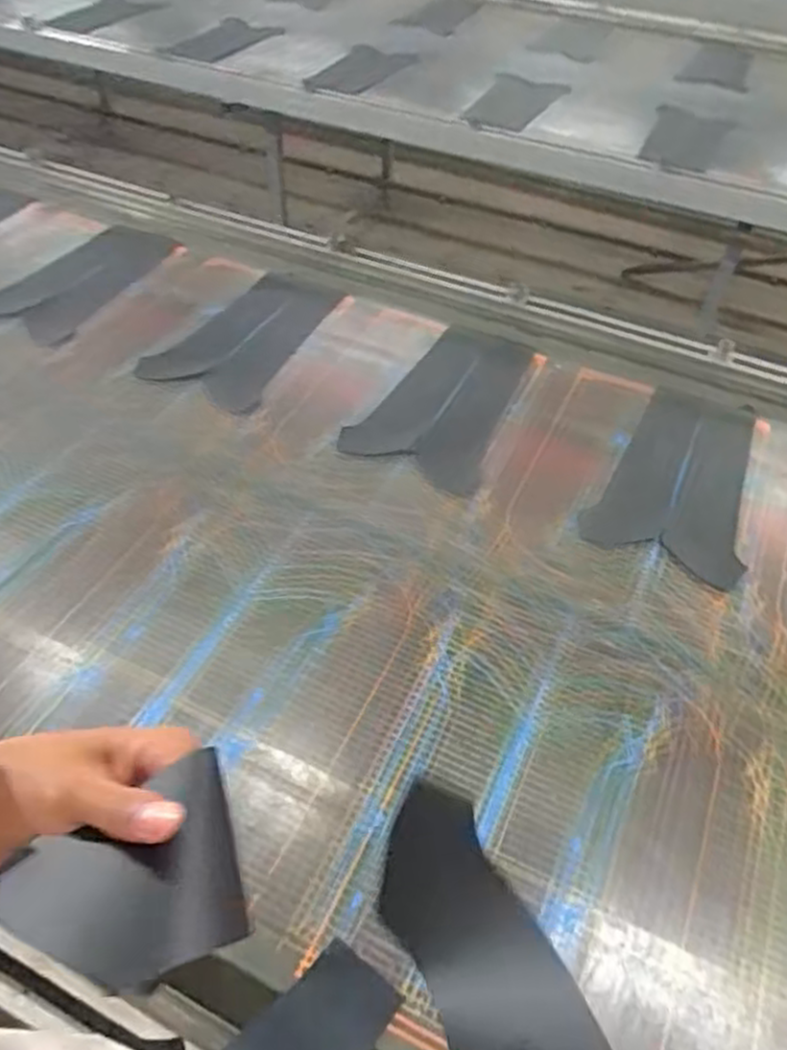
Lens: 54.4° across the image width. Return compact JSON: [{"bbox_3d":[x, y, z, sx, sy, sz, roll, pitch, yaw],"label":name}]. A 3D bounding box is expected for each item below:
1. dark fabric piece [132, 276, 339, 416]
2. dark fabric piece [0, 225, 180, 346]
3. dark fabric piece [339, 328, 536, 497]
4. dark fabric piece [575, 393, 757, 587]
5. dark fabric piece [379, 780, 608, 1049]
[{"bbox_3d":[-0.259,-0.319,1.336,0.215,0.063,0.324,23,51,16],"label":"dark fabric piece"},{"bbox_3d":[-0.600,-0.481,1.463,0.258,0.034,0.383,19,54,22],"label":"dark fabric piece"},{"bbox_3d":[0.097,-0.195,1.253,0.218,0.039,0.373,24,52,17],"label":"dark fabric piece"},{"bbox_3d":[0.437,-0.076,1.156,0.207,0.011,0.376,21,51,15],"label":"dark fabric piece"},{"bbox_3d":[0.050,0.255,0.447,0.085,0.305,0.116,-8,85,-12],"label":"dark fabric piece"}]

